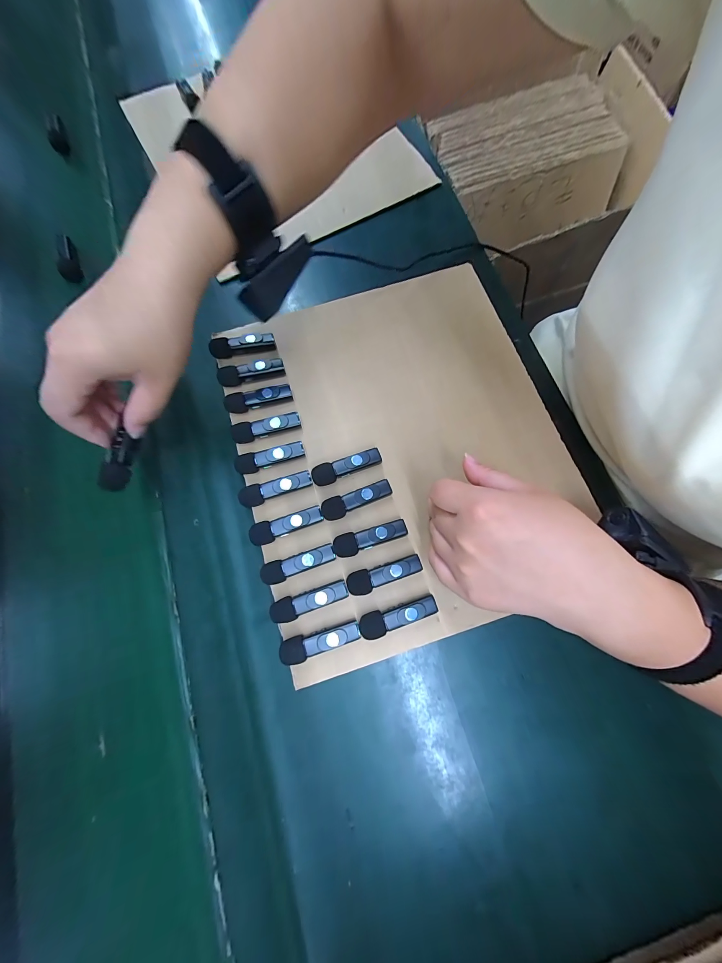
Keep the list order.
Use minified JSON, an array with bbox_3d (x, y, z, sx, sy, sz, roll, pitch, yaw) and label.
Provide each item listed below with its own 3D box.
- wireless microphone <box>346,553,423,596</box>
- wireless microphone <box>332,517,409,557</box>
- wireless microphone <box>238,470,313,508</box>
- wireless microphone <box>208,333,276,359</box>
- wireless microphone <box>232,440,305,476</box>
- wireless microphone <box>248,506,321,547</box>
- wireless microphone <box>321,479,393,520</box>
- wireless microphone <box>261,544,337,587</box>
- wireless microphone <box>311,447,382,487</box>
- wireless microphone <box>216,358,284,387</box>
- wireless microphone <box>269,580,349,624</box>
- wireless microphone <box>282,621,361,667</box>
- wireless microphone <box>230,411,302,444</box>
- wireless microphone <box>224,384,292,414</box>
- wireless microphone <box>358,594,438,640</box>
[{"bbox_3d":[0.020,0.079,0.266,0.064,0.017,0.019,-16,77,-3],"label":"wireless microphone"},{"bbox_3d":[0.008,0.049,0.273,0.064,0.013,0.019,-15,77,-2],"label":"wireless microphone"},{"bbox_3d":[-0.077,0.006,0.285,0.063,0.017,0.018,-21,77,-4],"label":"wireless microphone"},{"bbox_3d":[-0.121,-0.139,0.321,0.064,0.018,0.013,-11,76,-1],"label":"wireless microphone"},{"bbox_3d":[-0.085,-0.022,0.291,0.063,0.011,0.018,-15,77,-2],"label":"wireless microphone"},{"bbox_3d":[-0.065,0.039,0.277,0.063,0.016,0.019,-17,77,-3],"label":"wireless microphone"},{"bbox_3d":[-0.003,0.017,0.281,0.064,0.012,0.019,-19,77,-3],"label":"wireless microphone"},{"bbox_3d":[-0.053,0.071,0.268,0.062,0.016,0.018,-17,77,-3],"label":"wireless microphone"},{"bbox_3d":[-0.013,-0.013,0.290,0.064,0.015,0.019,-17,77,-3],"label":"wireless microphone"},{"bbox_3d":[-0.110,-0.110,0.313,0.064,0.016,0.016,-16,77,-3],"label":"wireless microphone"},{"bbox_3d":[-0.042,0.099,0.261,0.063,0.016,0.018,-19,77,-3],"label":"wireless microphone"},{"bbox_3d":[-0.032,0.129,0.252,0.063,0.016,0.018,-15,77,-2],"label":"wireless microphone"},{"bbox_3d":[-0.090,-0.052,0.299,0.064,0.017,0.017,-17,77,-3],"label":"wireless microphone"},{"bbox_3d":[-0.100,-0.081,0.308,0.063,0.017,0.018,-14,77,-2],"label":"wireless microphone"},{"bbox_3d":[0.031,0.110,0.257,0.064,0.015,0.018,-16,77,-3],"label":"wireless microphone"}]

